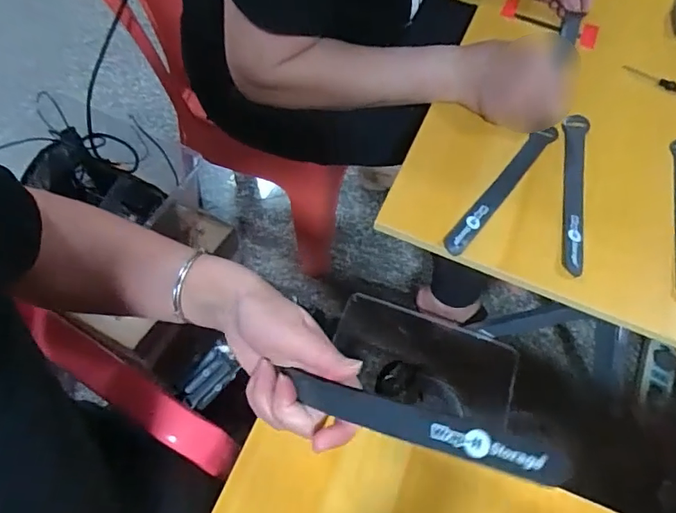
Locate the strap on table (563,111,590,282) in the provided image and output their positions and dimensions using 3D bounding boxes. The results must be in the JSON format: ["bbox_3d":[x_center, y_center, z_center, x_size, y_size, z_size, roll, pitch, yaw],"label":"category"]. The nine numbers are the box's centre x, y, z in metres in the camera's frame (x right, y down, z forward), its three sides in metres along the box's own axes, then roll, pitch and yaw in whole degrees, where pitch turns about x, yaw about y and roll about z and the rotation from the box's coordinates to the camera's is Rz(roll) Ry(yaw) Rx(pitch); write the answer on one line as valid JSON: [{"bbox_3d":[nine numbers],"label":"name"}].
[{"bbox_3d":[0.232,-0.069,0.490,0.024,0.004,0.194,16,60,6],"label":"strap on table"}]

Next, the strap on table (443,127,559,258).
[{"bbox_3d":[0.162,-0.071,0.485,0.019,0.010,0.192,37,64,17],"label":"strap on table"}]

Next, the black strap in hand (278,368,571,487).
[{"bbox_3d":[0.039,0.092,0.281,0.165,0.005,0.020,7,87,34],"label":"black strap in hand"}]

